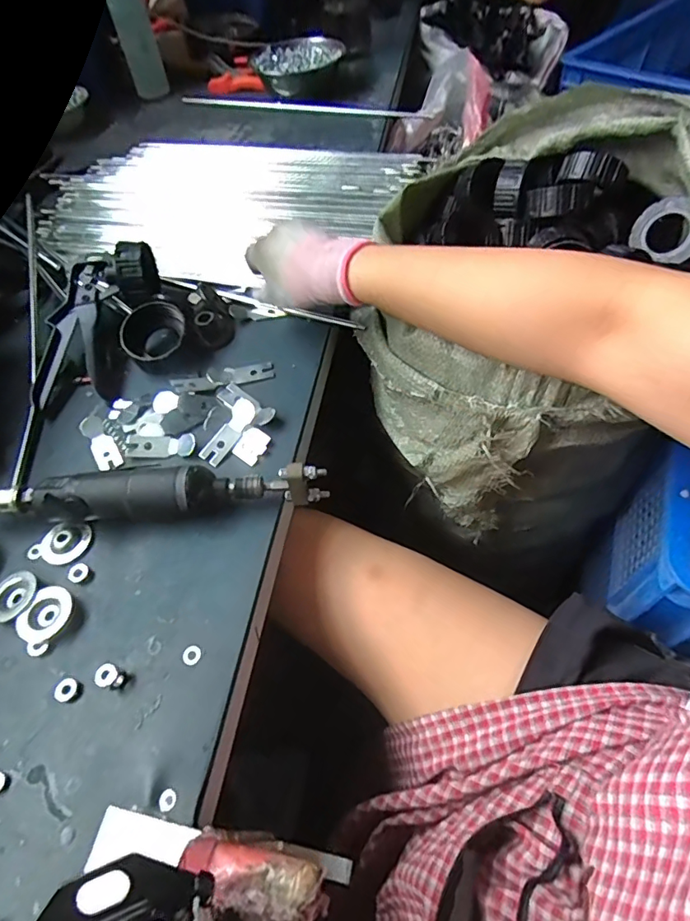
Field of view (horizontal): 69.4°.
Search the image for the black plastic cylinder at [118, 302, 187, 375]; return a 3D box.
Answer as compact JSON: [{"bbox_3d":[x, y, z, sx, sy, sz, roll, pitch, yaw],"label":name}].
[{"bbox_3d":[-0.189,-0.124,0.501,0.067,0.035,0.061,-24,57,-13],"label":"black plastic cylinder"}]

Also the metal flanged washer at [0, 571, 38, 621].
[{"bbox_3d":[-0.249,0.101,0.372,0.036,0.006,0.035,0,55,0],"label":"metal flanged washer"}]

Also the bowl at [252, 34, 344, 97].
[{"bbox_3d":[-0.083,-0.710,0.901,0.169,0.055,0.131,-8,55,1],"label":"bowl"}]

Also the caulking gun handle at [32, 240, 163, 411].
[{"bbox_3d":[-0.260,-0.152,0.507,0.104,0.055,0.206,4,56,7],"label":"caulking gun handle"}]

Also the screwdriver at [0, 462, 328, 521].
[{"bbox_3d":[-0.156,0.027,0.393,0.282,0.040,0.039,-4,55,1],"label":"screwdriver"}]

